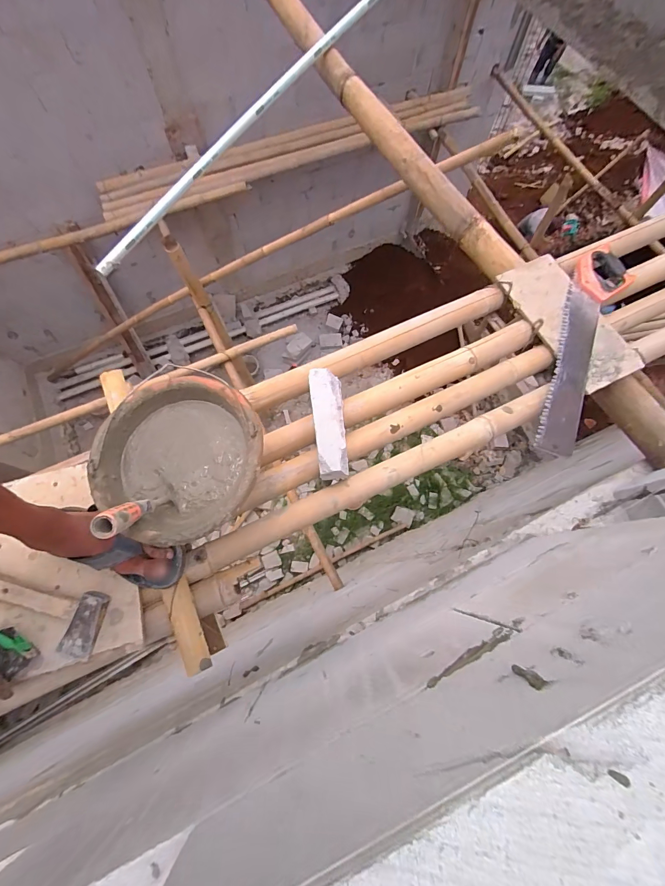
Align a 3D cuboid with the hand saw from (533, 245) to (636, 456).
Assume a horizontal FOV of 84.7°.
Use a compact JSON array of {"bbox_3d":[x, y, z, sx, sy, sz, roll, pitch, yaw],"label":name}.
[{"bbox_3d":[0.518,-0.216,0.771,0.107,0.031,0.536,26,72,7],"label":"hand saw"}]

